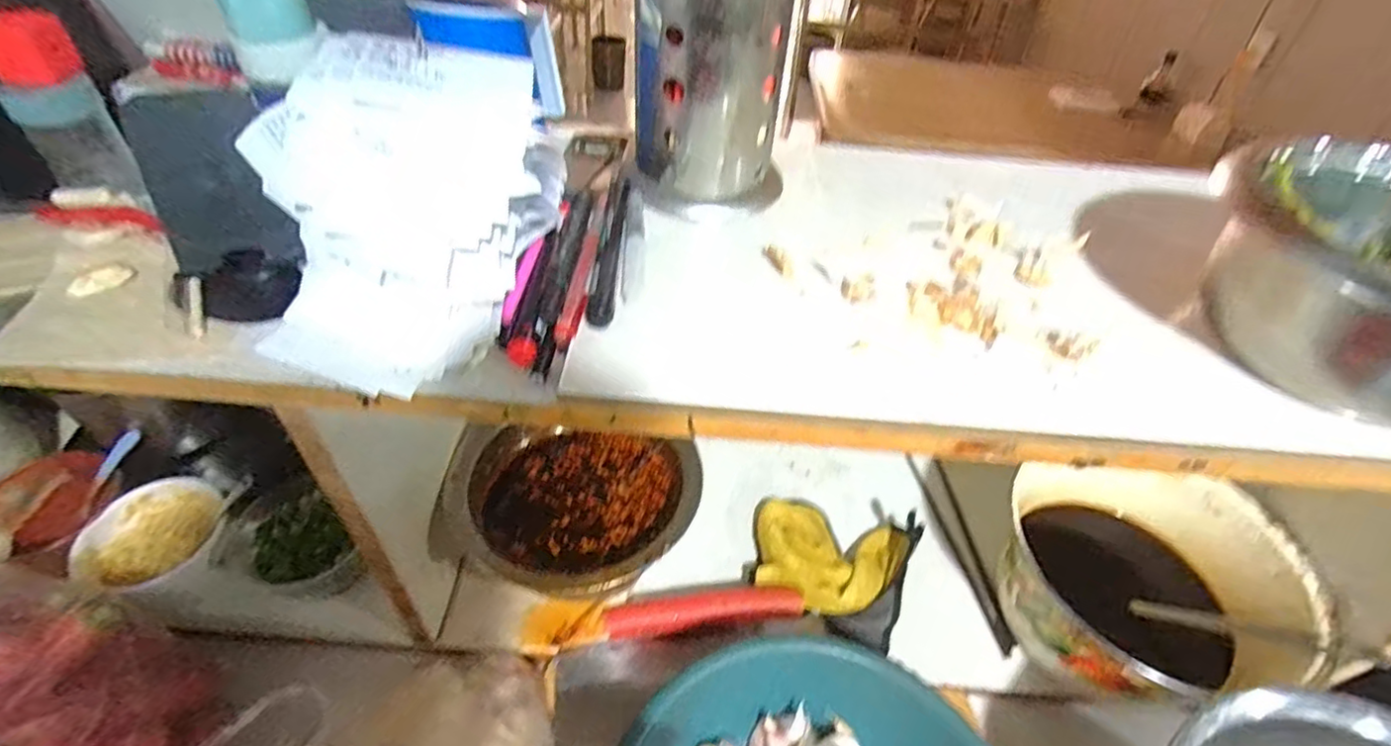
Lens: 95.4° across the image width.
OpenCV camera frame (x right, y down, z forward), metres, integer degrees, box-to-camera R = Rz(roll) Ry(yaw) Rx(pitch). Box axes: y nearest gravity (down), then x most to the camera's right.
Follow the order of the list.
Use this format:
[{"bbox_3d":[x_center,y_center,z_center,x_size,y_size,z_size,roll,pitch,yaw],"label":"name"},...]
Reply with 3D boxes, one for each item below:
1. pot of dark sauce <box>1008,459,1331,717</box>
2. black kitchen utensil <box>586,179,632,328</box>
[{"bbox_3d":[0.383,0.191,0.565,0.222,0.136,0.208,-4,45,-9],"label":"pot of dark sauce"},{"bbox_3d":[-0.050,-0.079,0.397,0.014,0.013,0.146,4,45,-1],"label":"black kitchen utensil"}]

